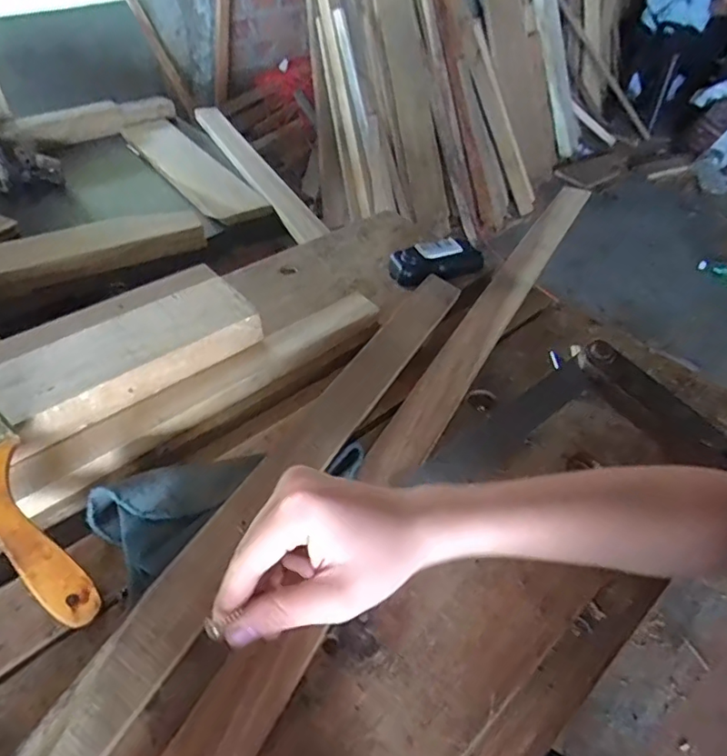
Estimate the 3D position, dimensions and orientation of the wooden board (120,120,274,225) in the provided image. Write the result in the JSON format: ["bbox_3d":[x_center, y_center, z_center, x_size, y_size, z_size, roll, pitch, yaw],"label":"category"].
[{"bbox_3d":[-0.300,-0.372,0.946,0.102,0.022,0.429,-26,51,-26],"label":"wooden board"}]

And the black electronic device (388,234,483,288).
[{"bbox_3d":[0.085,-0.131,0.621,0.101,0.032,0.057,-10,46,-12],"label":"black electronic device"}]

